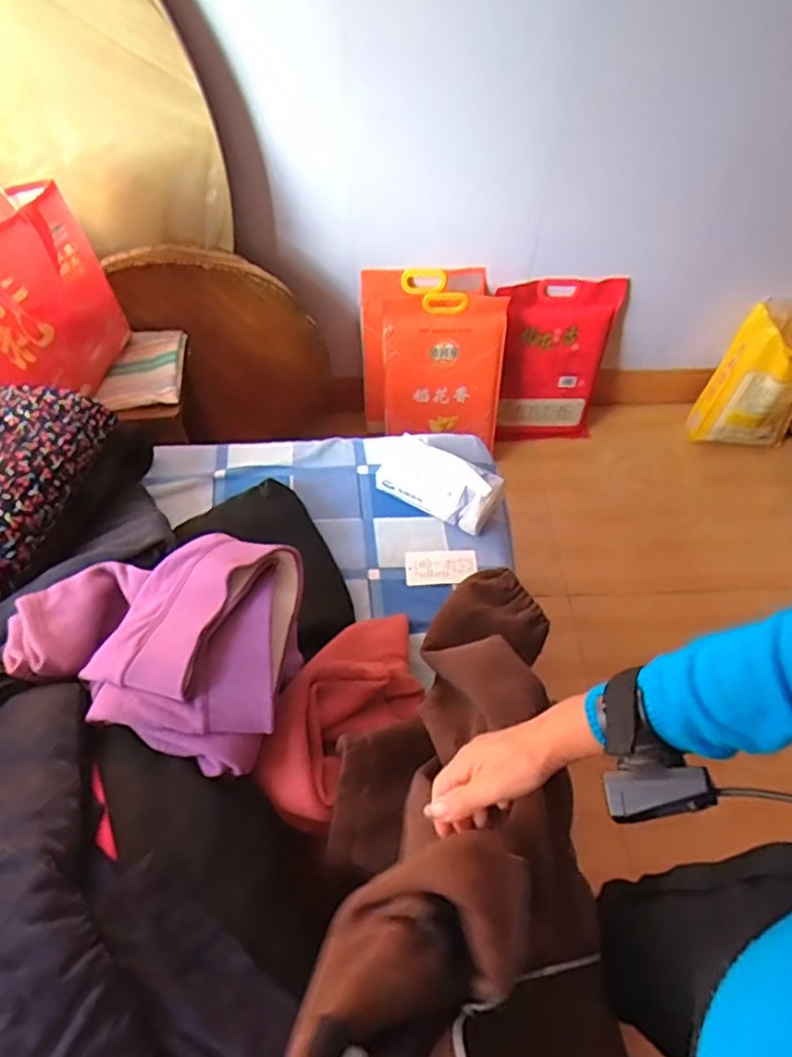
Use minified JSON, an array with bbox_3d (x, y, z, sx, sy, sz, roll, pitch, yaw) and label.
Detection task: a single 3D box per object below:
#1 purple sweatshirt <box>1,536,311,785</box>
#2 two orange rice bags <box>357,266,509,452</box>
[{"bbox_3d":[-0.260,0.097,0.694,0.322,0.090,0.234,17,57,10],"label":"purple sweatshirt"},{"bbox_3d":[0.087,-0.401,1.541,0.343,0.413,0.089,3,36,4],"label":"two orange rice bags"}]

